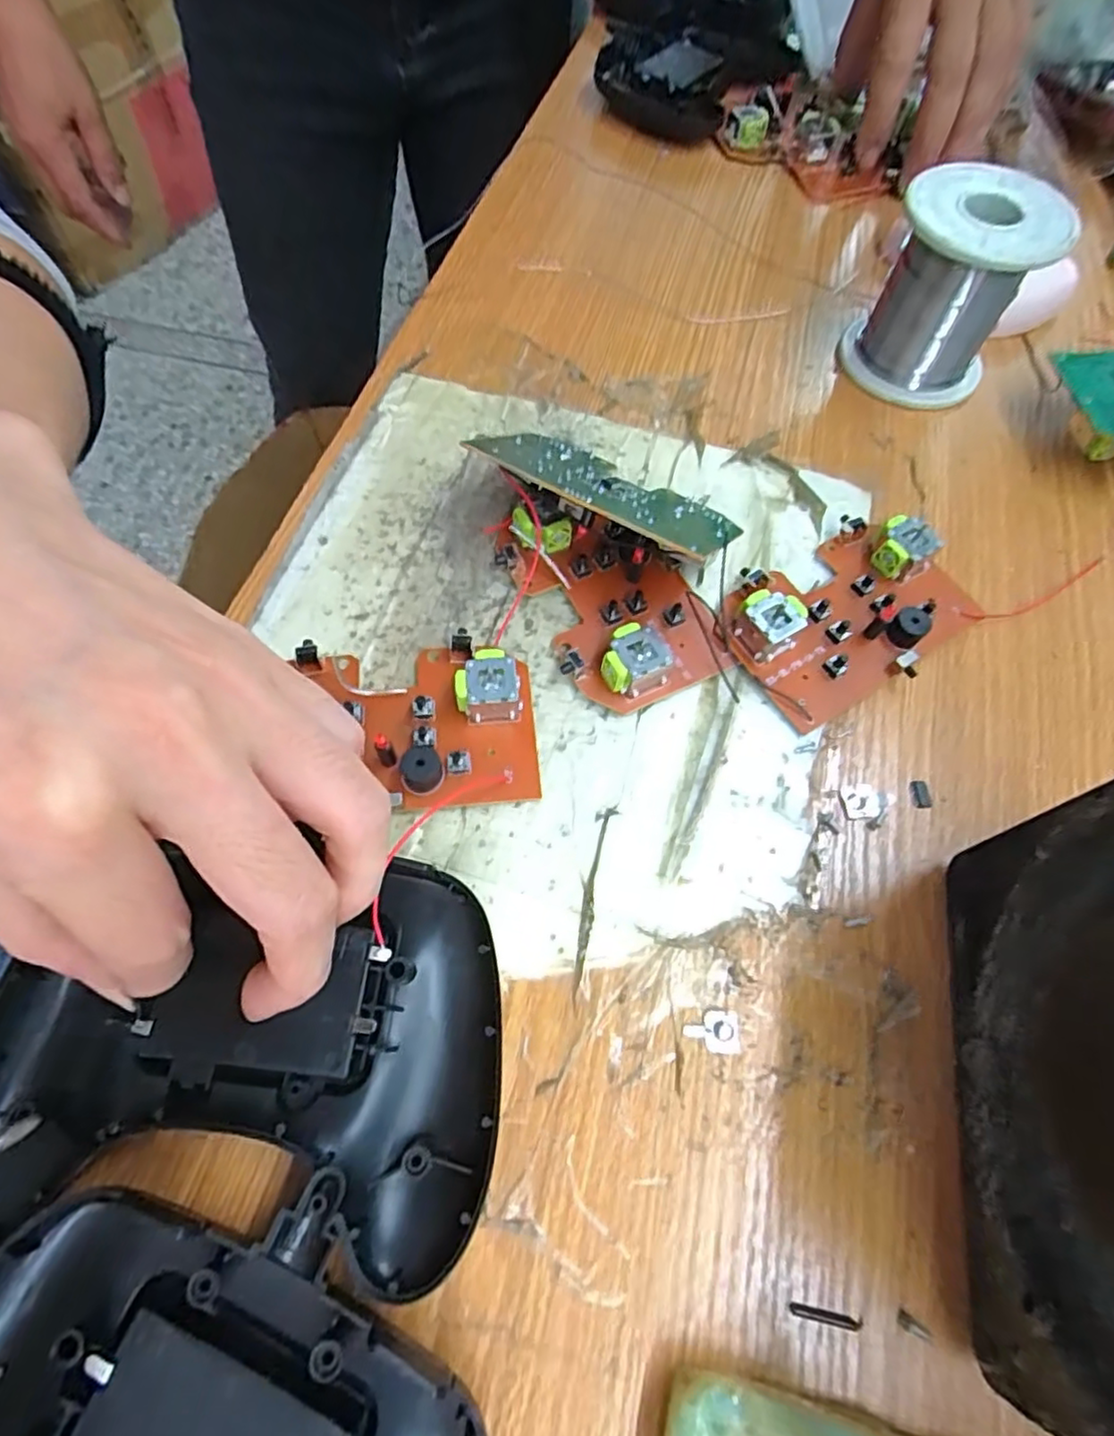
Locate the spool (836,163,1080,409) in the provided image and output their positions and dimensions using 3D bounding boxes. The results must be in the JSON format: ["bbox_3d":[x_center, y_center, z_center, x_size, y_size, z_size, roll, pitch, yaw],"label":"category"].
[{"bbox_3d":[0.162,-0.176,0.274,0.058,0.066,0.058,1,64,-2],"label":"spool"}]

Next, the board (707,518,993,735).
[{"bbox_3d":[0.102,-0.039,0.228,0.087,0.019,0.056,-28,69,-16],"label":"board"}]

